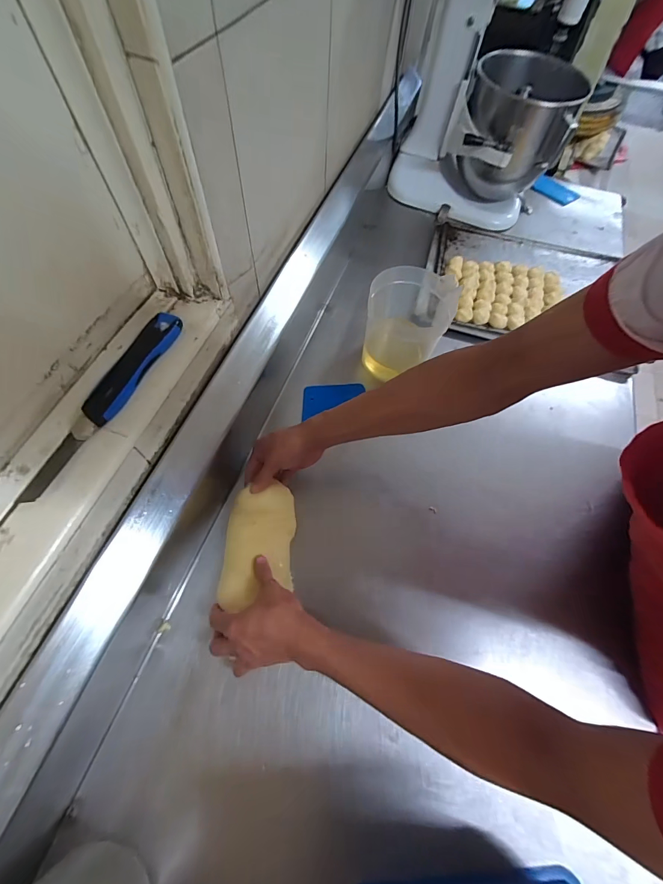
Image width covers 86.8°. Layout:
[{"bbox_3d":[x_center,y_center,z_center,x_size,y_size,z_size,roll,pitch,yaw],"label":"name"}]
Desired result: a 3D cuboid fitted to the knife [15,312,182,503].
[{"bbox_3d":[-0.233,-0.049,0.363,0.040,0.014,0.234,21,64,7],"label":"knife"}]

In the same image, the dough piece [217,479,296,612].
[{"bbox_3d":[-0.098,0.135,0.473,0.091,0.029,0.154,2,63,-2],"label":"dough piece"}]

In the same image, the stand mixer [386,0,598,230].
[{"bbox_3d":[0.376,-0.819,0.723,0.344,0.551,0.314,32,66,12],"label":"stand mixer"}]

